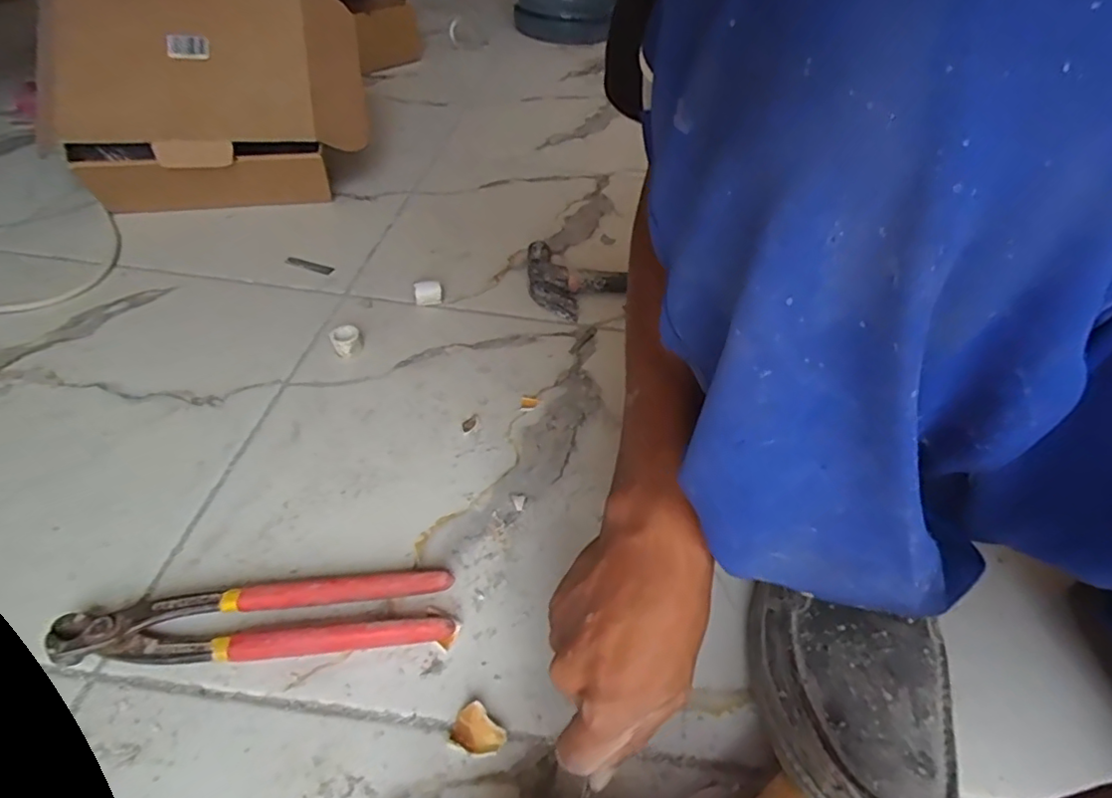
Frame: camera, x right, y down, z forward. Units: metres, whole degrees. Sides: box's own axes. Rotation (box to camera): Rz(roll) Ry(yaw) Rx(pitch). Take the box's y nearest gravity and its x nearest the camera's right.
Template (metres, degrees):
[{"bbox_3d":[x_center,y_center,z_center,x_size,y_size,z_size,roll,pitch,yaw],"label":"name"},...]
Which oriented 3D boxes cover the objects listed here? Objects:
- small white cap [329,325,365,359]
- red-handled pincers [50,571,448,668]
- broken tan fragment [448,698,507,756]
[{"bbox_3d":[-0.197,-0.053,0.567,0.028,0.022,0.030,3,43,-3],"label":"small white cap"},{"bbox_3d":[-0.177,0.136,0.364,0.218,0.023,0.043,-3,44,-10],"label":"red-handled pincers"},{"bbox_3d":[-0.043,0.185,0.336,0.031,0.011,0.025,12,44,6],"label":"broken tan fragment"}]

